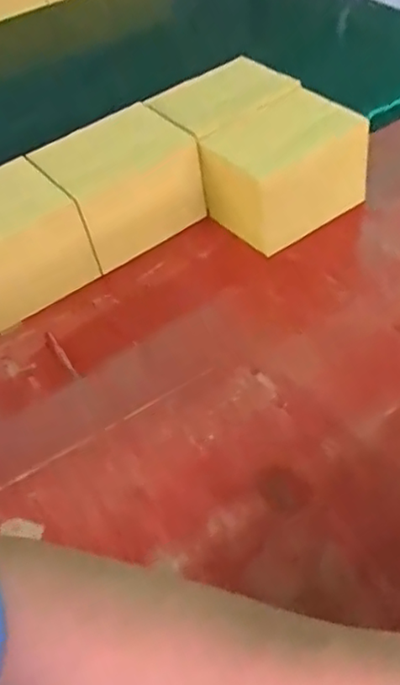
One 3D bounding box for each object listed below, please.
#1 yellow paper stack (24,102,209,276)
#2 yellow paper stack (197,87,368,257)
[{"bbox_3d":[-0.093,-0.184,0.763,0.163,0.123,0.115,-34,53,-22],"label":"yellow paper stack"},{"bbox_3d":[0.098,-0.201,0.759,0.173,0.114,0.124,-34,53,-22],"label":"yellow paper stack"}]

